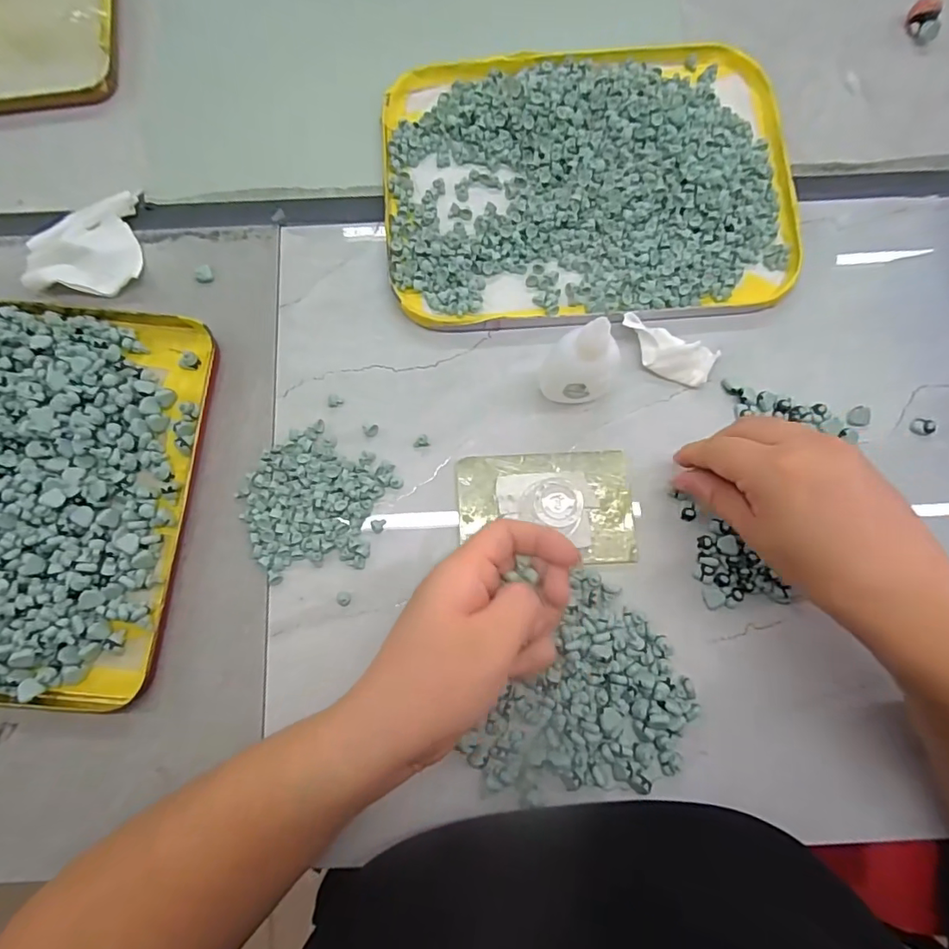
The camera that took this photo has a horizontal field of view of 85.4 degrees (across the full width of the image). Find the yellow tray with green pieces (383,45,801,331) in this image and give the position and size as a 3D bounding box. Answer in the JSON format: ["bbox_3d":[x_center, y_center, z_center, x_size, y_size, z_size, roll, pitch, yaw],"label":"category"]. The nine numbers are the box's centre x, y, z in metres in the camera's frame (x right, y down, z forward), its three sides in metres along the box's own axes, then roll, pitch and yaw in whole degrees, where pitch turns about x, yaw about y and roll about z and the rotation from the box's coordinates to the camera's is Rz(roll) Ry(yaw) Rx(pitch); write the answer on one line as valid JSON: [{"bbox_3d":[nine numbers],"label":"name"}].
[{"bbox_3d":[0.077,-0.203,0.352,0.270,0.024,0.206,-4,78,-1],"label":"yellow tray with green pieces"}]

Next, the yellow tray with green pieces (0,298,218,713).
[{"bbox_3d":[-0.294,0.006,0.310,0.239,0.027,0.240,6,78,1],"label":"yellow tray with green pieces"}]

